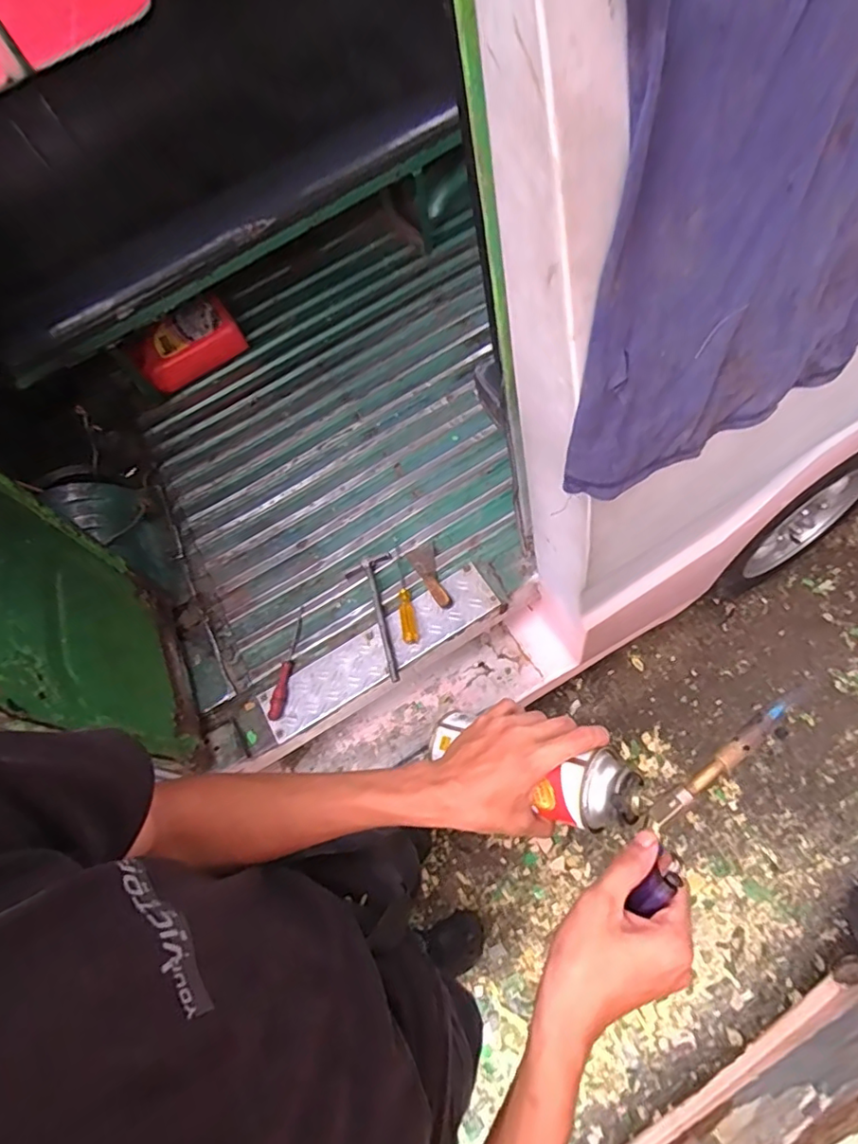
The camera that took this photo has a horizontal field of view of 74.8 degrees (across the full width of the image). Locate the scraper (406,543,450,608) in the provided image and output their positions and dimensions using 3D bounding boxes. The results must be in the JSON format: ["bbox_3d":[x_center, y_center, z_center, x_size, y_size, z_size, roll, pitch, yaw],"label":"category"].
[{"bbox_3d":[0.006,0.005,1.059,0.052,0.011,0.138,-24,64,-8],"label":"scraper"}]

